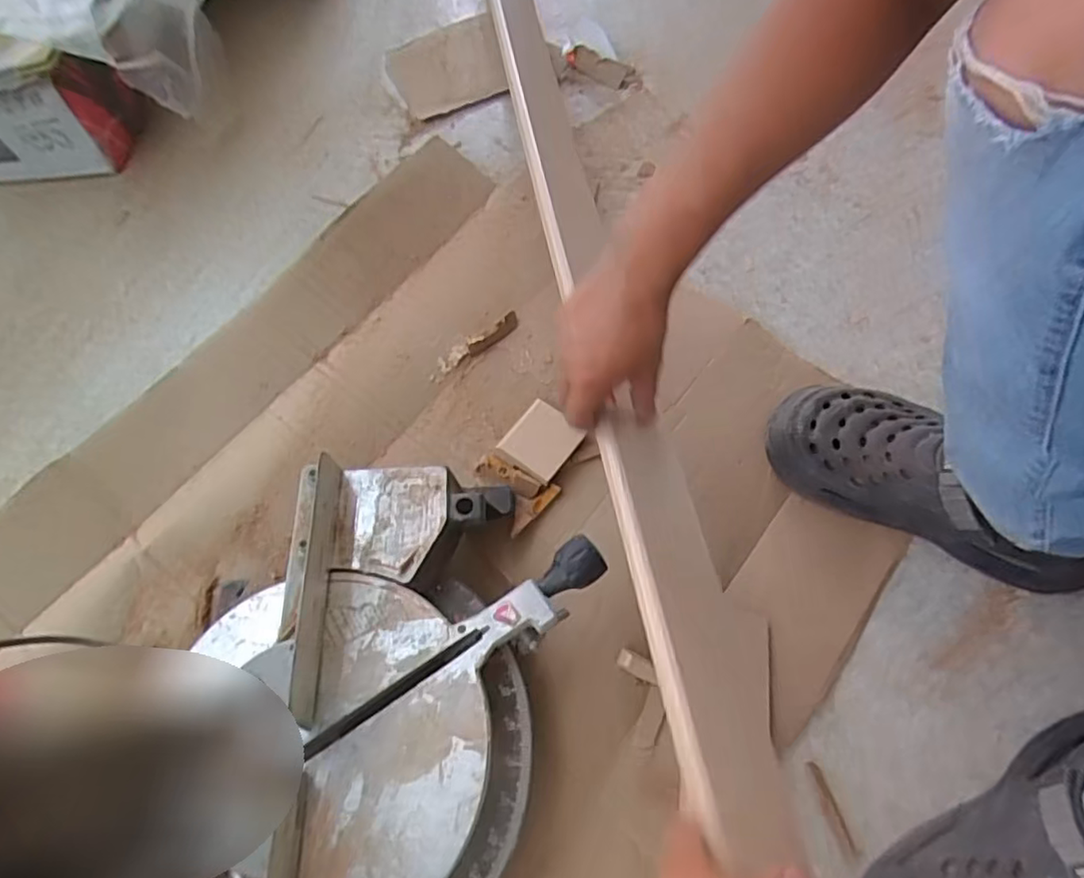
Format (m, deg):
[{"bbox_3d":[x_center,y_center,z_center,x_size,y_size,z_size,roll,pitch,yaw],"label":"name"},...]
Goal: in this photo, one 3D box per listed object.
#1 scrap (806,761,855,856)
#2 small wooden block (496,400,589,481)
[{"bbox_3d":[0.230,0.294,0.501,0.012,0.004,0.067,-17,65,-8],"label":"scrap"},{"bbox_3d":[0.000,0.001,0.639,0.067,0.017,0.071,37,70,17],"label":"small wooden block"}]

